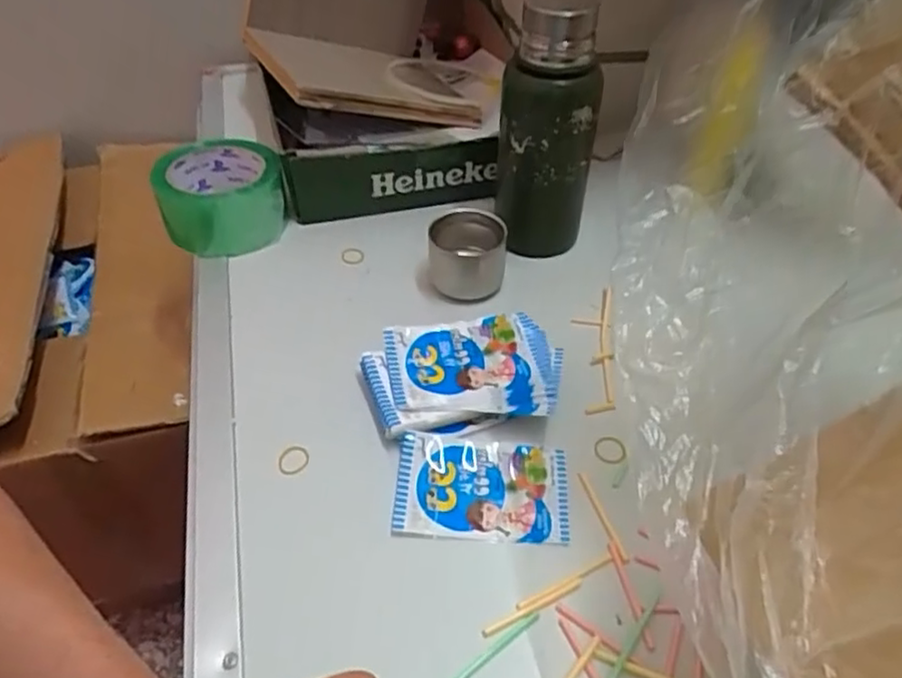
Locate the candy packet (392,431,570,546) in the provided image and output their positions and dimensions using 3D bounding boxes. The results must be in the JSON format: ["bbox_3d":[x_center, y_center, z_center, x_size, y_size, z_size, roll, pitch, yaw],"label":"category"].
[{"bbox_3d":[0.019,0.089,0.410,0.102,0.018,0.065,1,44,2],"label":"candy packet"}]

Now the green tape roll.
[{"bbox_3d":[-0.198,-0.122,0.590,0.101,0.062,0.096,0,43,0],"label":"green tape roll"}]

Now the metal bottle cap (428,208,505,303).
[{"bbox_3d":[0.012,-0.067,0.538,0.057,0.047,0.058,-2,44,-1],"label":"metal bottle cap"}]

